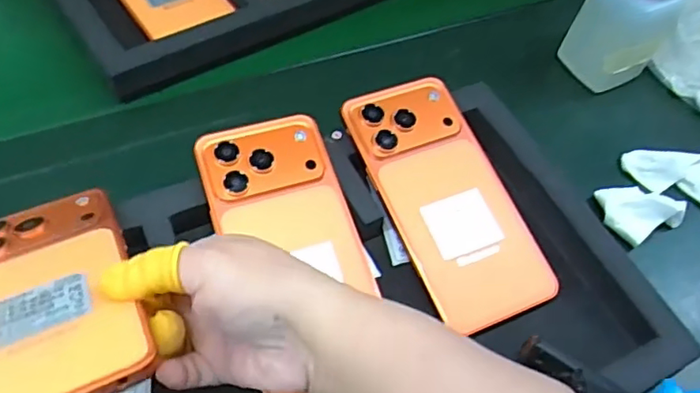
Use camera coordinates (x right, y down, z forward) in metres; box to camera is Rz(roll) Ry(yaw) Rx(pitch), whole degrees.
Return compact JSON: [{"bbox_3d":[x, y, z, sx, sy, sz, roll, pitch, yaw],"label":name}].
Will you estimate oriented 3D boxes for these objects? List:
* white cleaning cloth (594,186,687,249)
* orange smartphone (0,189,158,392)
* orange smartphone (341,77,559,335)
[{"bbox_3d":[0.188,0.007,0.391,0.041,0.025,0.044,-16,56,-22],"label":"white cleaning cloth"},{"bbox_3d":[-0.136,0.043,0.264,0.075,0.013,0.156,-18,34,-18],"label":"orange smartphone"},{"bbox_3d":[0.059,-0.001,0.363,0.074,0.012,0.159,-19,70,-19],"label":"orange smartphone"}]

